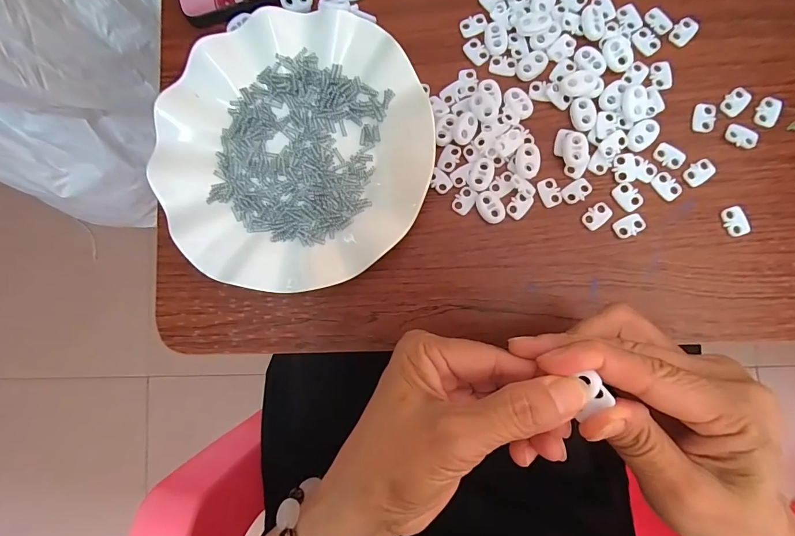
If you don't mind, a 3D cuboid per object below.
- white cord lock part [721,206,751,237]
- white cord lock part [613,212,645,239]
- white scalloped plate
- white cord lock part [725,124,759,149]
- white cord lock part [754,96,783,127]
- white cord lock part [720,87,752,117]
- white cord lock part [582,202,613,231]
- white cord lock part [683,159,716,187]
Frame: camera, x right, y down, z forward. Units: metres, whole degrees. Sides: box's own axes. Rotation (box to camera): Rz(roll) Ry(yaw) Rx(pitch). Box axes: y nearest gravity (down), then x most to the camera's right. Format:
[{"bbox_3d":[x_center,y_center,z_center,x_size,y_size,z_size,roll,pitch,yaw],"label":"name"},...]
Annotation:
[{"bbox_3d":[0.216,-0.030,0.250,0.014,0.004,0.019,-11,86,4],"label":"white cord lock part"},{"bbox_3d":[0.152,-0.028,0.255,0.019,0.004,0.013,-27,85,3],"label":"white cord lock part"},{"bbox_3d":[-0.069,-0.080,0.267,0.179,0.023,0.183,6,87,5],"label":"white scalloped plate"},{"bbox_3d":[0.223,-0.085,0.253,0.019,0.004,0.013,30,90,6],"label":"white cord lock part"},{"bbox_3d":[0.239,-0.101,0.253,0.012,0.004,0.020,20,88,6],"label":"white cord lock part"},{"bbox_3d":[0.221,-0.108,0.255,0.012,0.004,0.019,42,91,6],"label":"white cord lock part"},{"bbox_3d":[0.131,-0.035,0.257,0.018,0.004,0.013,-45,84,1],"label":"white cord lock part"},{"bbox_3d":[0.196,-0.062,0.253,0.018,0.004,0.013,-36,84,2],"label":"white cord lock part"}]

